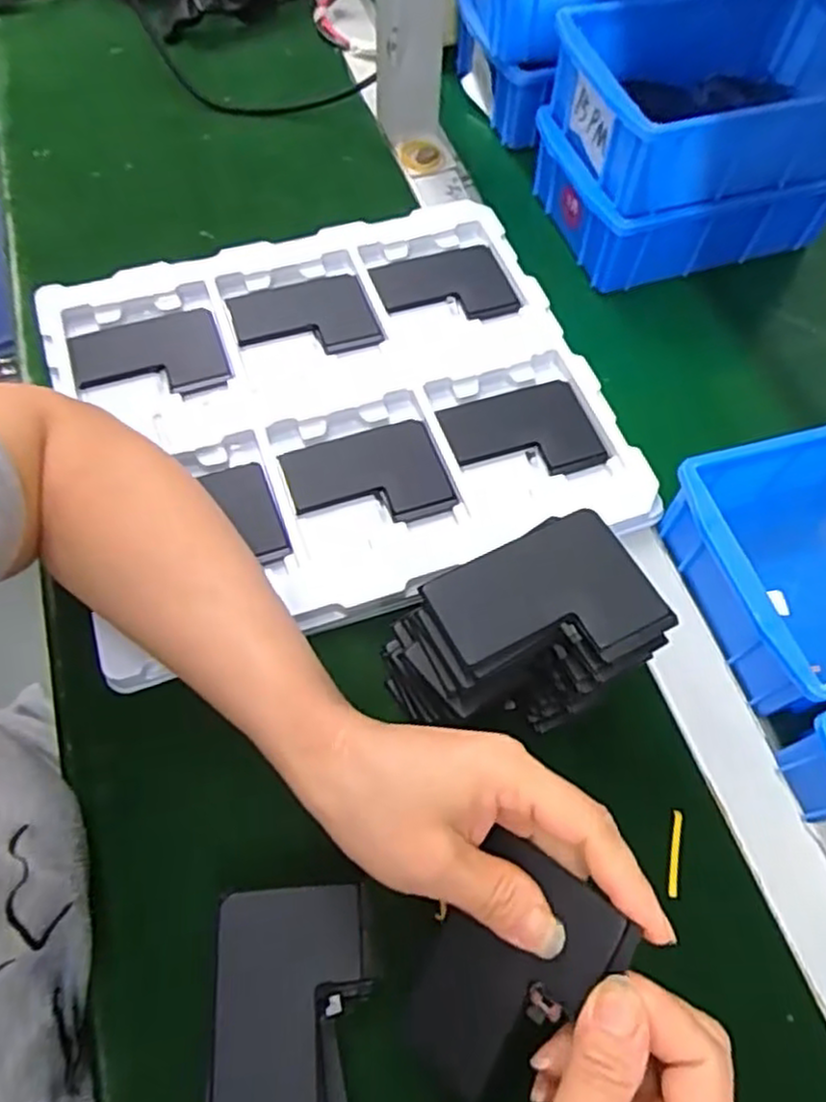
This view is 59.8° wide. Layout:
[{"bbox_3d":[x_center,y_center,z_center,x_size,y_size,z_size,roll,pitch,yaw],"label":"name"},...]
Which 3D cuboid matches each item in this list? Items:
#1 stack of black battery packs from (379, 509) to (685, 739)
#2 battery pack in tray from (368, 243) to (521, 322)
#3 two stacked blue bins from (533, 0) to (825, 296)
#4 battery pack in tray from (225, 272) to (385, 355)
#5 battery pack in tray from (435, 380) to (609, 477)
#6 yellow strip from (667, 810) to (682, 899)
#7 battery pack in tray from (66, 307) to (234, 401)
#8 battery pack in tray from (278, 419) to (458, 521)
[{"bbox_3d":[0.048,0.045,0.339,0.109,0.083,0.075,-24,66,-14],"label":"stack of black battery packs"},{"bbox_3d":[0.021,-0.182,0.497,0.088,0.007,0.069,-14,65,-10],"label":"battery pack in tray"},{"bbox_3d":[0.206,-0.296,0.501,0.204,0.108,0.140,-16,66,-11],"label":"two stacked blue bins"},{"bbox_3d":[-0.072,-0.152,0.476,0.090,0.004,0.066,-17,66,-11],"label":"battery pack in tray"},{"bbox_3d":[0.068,-0.071,0.440,0.089,0.004,0.067,-17,66,-12],"label":"battery pack in tray"},{"bbox_3d":[0.126,0.145,0.345,0.005,0.004,0.039,13,64,3],"label":"yellow strip"},{"bbox_3d":[-0.164,-0.118,0.449,0.090,0.006,0.073,-19,66,-12],"label":"battery pack in tray"},{"bbox_3d":[-0.027,-0.043,0.421,0.089,0.004,0.063,-16,66,-11],"label":"battery pack in tray"}]

